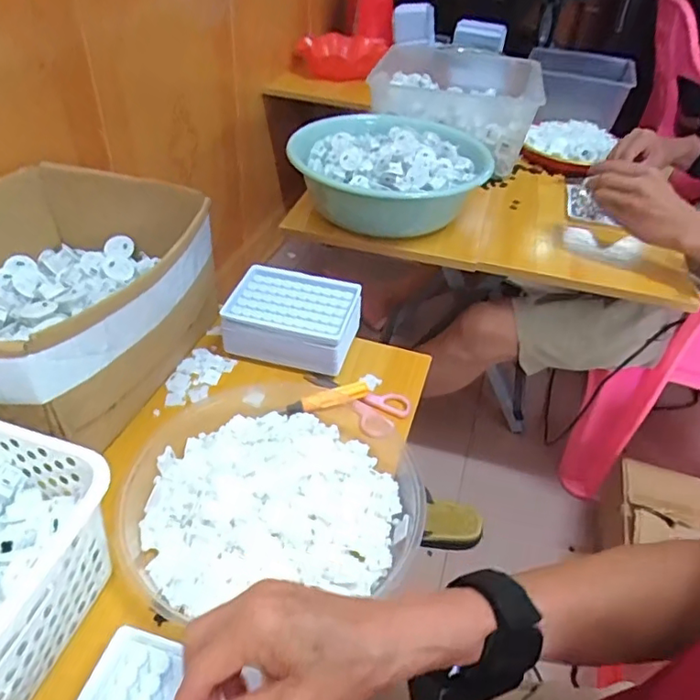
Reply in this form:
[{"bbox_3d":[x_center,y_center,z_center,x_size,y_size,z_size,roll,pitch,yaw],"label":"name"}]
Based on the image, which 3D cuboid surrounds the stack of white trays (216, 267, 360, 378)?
[{"bbox_3d":[-0.062,-0.036,0.630,0.141,0.053,0.104,12,41,7],"label":"stack of white trays"}]

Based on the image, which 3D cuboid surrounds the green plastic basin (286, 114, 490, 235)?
[{"bbox_3d":[0.057,-0.267,0.867,0.253,0.105,0.276,3,40,-3],"label":"green plastic basin"}]

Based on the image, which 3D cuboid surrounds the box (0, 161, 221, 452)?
[{"bbox_3d":[-0.304,-0.046,0.543,0.261,0.135,0.271,17,42,13],"label":"box"}]

